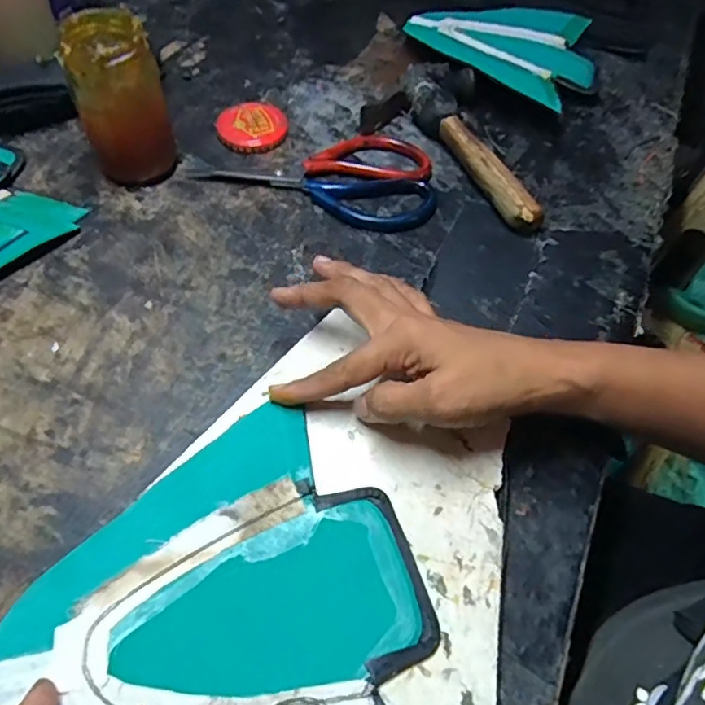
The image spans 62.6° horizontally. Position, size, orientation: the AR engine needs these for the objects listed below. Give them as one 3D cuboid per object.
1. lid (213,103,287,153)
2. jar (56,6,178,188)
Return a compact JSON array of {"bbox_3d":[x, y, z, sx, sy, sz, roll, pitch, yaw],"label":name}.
[{"bbox_3d":[-0.086,-0.192,0.496,0.060,0.011,0.053,-5,58,-8],"label":"lid"},{"bbox_3d":[-0.170,-0.183,0.428,0.059,0.111,0.059,2,57,-3],"label":"jar"}]

